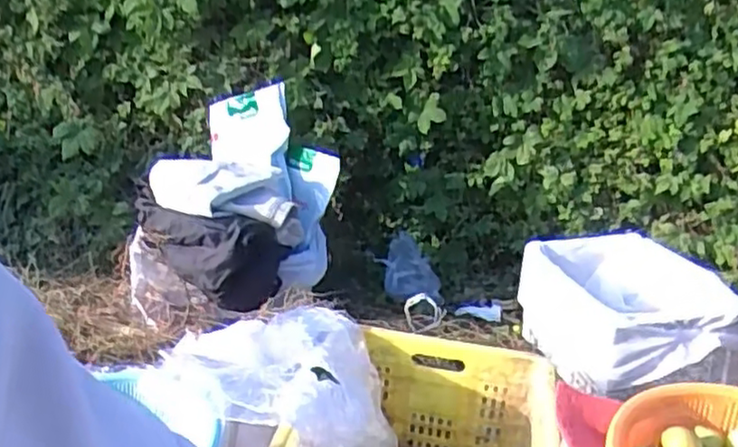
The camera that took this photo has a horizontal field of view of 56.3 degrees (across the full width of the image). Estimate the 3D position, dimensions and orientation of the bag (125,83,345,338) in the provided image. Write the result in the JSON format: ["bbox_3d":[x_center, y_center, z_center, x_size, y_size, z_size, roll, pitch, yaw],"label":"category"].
[{"bbox_3d":[-0.300,-0.027,1.593,0.402,0.393,0.491,6,23,7],"label":"bag"}]

